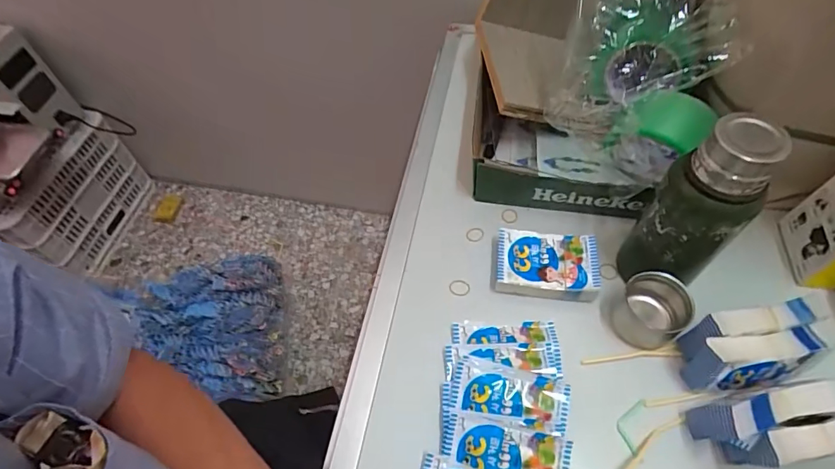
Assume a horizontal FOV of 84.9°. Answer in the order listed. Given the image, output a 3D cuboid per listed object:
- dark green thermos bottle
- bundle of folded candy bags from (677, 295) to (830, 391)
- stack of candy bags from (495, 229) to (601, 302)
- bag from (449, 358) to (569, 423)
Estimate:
[{"bbox_3d":[0.244,-0.019,0.405,0.070,0.169,0.060,30,62,22],"label":"dark green thermos bottle"},{"bbox_3d":[0.299,0.103,0.406,0.112,0.068,0.056,-8,55,-2],"label":"bundle of folded candy bags"},{"bbox_3d":[0.140,0.031,0.491,0.108,0.025,0.069,4,56,6],"label":"stack of candy bags"},{"bbox_3d":[0.084,0.141,0.412,0.101,0.015,0.049,8,56,9],"label":"bag"}]

